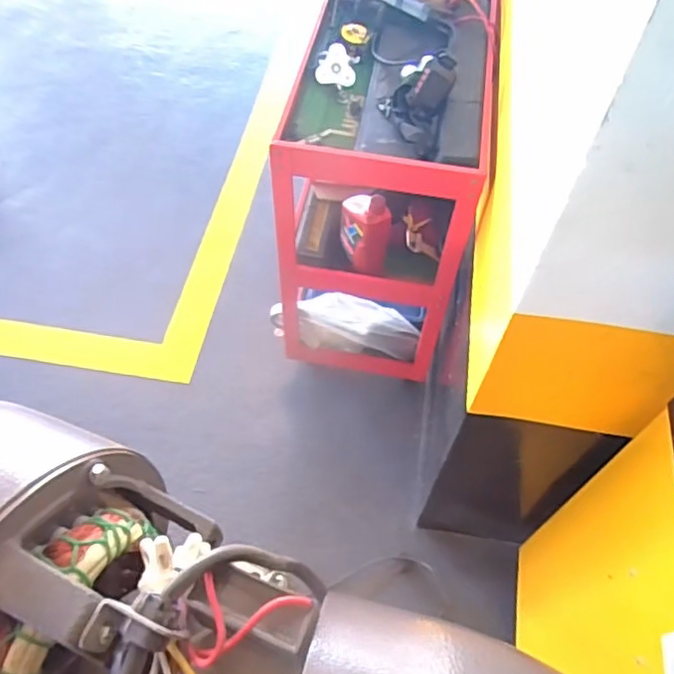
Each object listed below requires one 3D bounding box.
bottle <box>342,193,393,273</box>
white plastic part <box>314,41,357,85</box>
[{"bbox_3d":[0.059,-0.210,1.181,0.080,0.161,0.110,-9,57,-8],"label":"bottle"},{"bbox_3d":[0.005,-0.505,1.141,0.071,0.007,0.091,24,80,0],"label":"white plastic part"}]

